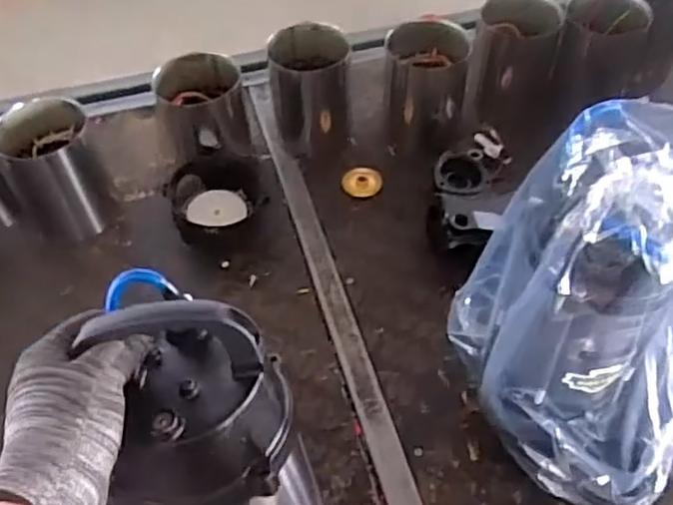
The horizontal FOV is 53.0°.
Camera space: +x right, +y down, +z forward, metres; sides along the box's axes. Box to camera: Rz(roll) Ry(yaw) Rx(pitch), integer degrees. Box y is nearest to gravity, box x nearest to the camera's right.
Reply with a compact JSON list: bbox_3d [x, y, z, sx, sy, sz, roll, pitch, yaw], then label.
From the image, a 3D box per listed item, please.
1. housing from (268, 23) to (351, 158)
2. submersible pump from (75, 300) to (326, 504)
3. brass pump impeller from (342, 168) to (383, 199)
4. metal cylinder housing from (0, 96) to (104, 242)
[{"bbox_3d":[-0.039,-0.245,1.030,0.120,0.165,0.110,-2,52,1],"label":"housing"},{"bbox_3d":[-0.052,0.191,0.473,0.126,0.354,0.134,-17,29,-10],"label":"submersible pump"},{"bbox_3d":[0.040,-0.107,1.018,0.059,0.013,0.051,1,52,3],"label":"brass pump impeller"},{"bbox_3d":[-0.385,-0.110,0.940,0.127,0.160,0.108,-29,56,-19],"label":"metal cylinder housing"}]

